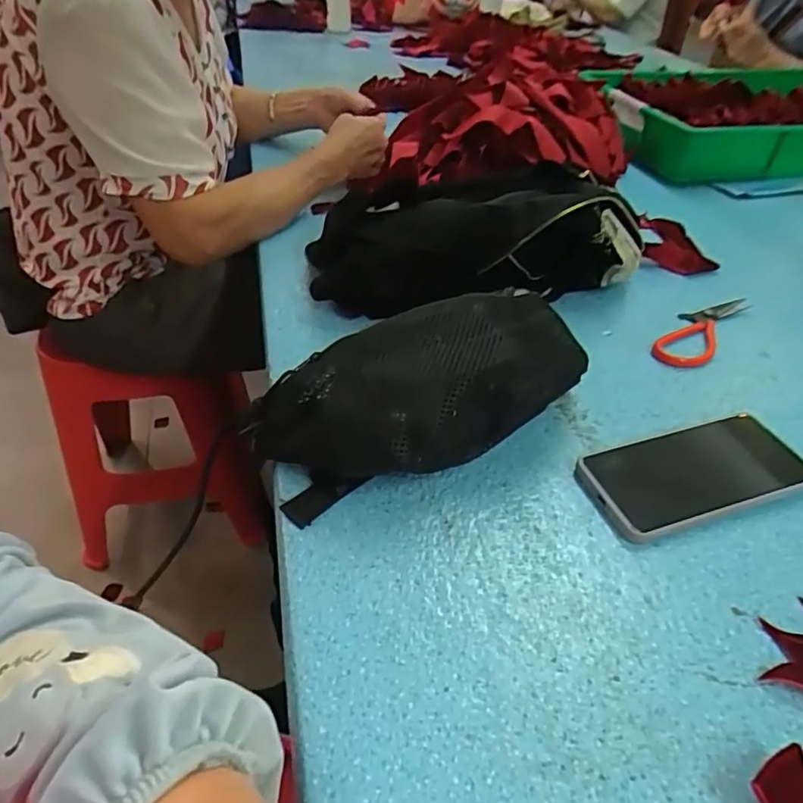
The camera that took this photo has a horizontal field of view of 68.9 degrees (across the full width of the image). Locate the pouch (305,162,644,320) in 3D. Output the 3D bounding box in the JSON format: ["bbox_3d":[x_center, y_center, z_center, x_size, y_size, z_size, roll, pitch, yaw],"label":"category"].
[{"bbox_3d":[0.082,-0.177,0.620,0.355,0.106,0.147,-2,41,-5],"label":"pouch"}]

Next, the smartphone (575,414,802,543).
[{"bbox_3d":[0.213,0.052,0.432,0.158,0.017,0.076,-11,43,-14],"label":"smartphone"}]

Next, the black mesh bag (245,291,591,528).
[{"bbox_3d":[0.028,-0.005,0.439,0.260,0.093,0.119,-19,45,-22],"label":"black mesh bag"}]

